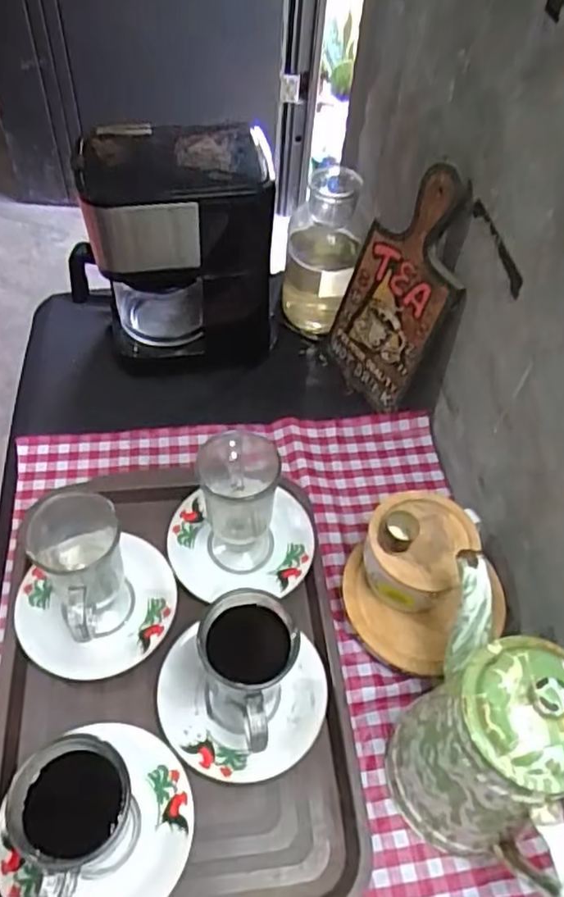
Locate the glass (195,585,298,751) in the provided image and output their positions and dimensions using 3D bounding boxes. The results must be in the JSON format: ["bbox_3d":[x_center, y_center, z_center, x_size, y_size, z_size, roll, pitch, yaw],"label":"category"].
[{"bbox_3d":[-0.028,0.189,0.525,0.064,0.135,0.099,-8,55,-10],"label":"glass"}]

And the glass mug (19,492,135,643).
[{"bbox_3d":[-0.166,0.110,0.571,0.064,0.139,0.087,-27,60,-22],"label":"glass mug"}]

